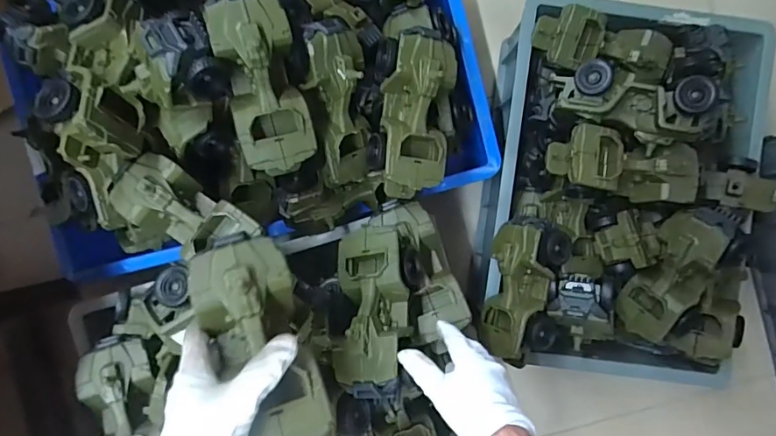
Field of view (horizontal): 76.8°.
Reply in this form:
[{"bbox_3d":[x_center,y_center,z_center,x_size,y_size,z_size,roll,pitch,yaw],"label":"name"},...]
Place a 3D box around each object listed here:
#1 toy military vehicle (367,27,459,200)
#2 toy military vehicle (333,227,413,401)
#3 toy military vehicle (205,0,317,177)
[{"bbox_3d":[0.028,-0.122,0.587,0.095,0.072,0.192,6,91,-2],"label":"toy military vehicle"},{"bbox_3d":[-0.016,0.101,0.539,0.082,0.056,0.181,1,64,-2],"label":"toy military vehicle"},{"bbox_3d":[-0.130,-0.137,0.523,0.078,0.064,0.189,-11,115,-2],"label":"toy military vehicle"}]

